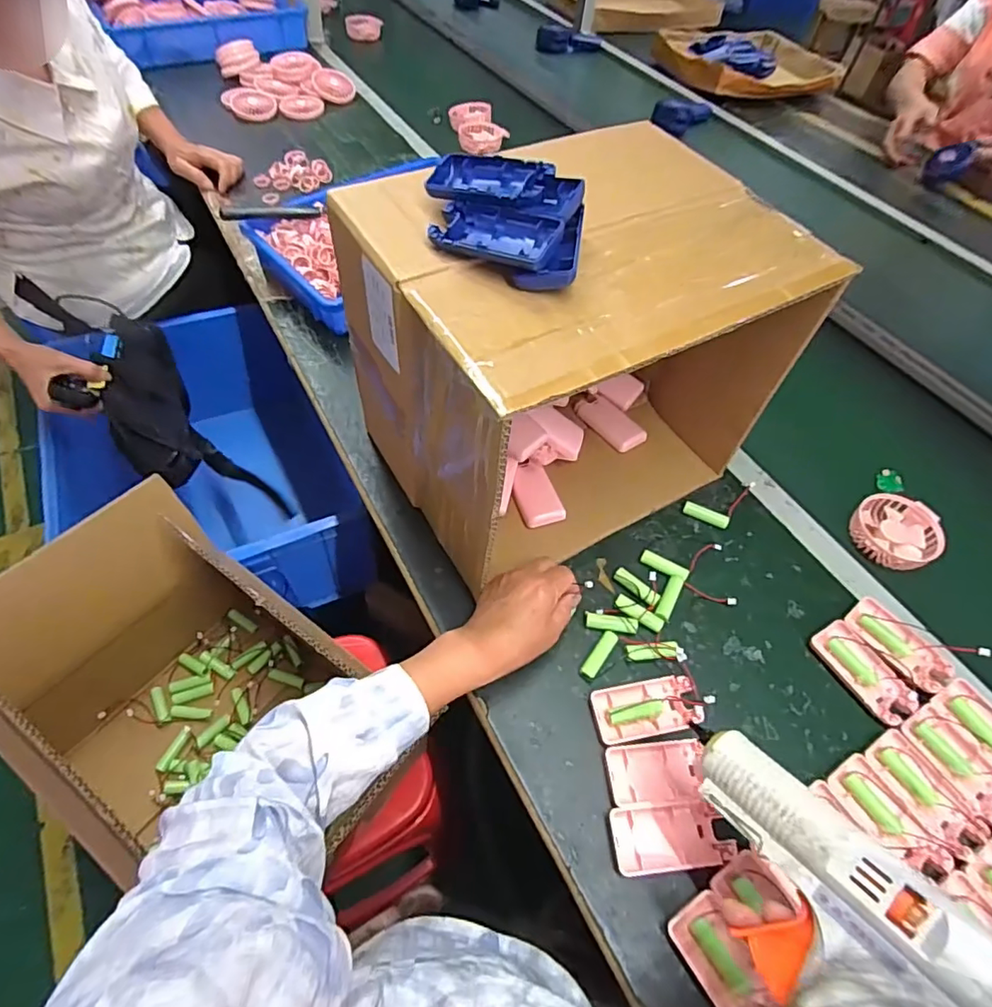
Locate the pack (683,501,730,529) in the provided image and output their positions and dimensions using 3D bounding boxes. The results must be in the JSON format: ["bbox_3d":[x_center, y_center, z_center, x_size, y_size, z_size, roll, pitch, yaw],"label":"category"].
[{"bbox_3d":[0.236,0.012,0.619,0.052,0.011,0.016,20,57,10],"label":"pack"}]

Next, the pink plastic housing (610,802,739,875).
[{"bbox_3d":[0.139,0.264,0.441,0.093,0.012,0.045,-3,56,-5],"label":"pink plastic housing"}]

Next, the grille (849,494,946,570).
[{"bbox_3d":[0.464,0.031,0.643,0.089,0.029,0.088,28,59,15],"label":"grille"}]

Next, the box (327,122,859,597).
[{"bbox_3d":[0.071,-0.131,0.537,0.334,0.289,0.240,-24,61,-20],"label":"box"}]

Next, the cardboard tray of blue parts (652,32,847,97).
[{"bbox_3d":[0.671,-1.146,1.445,0.421,0.062,0.365,-7,56,-10],"label":"cardboard tray of blue parts"}]

